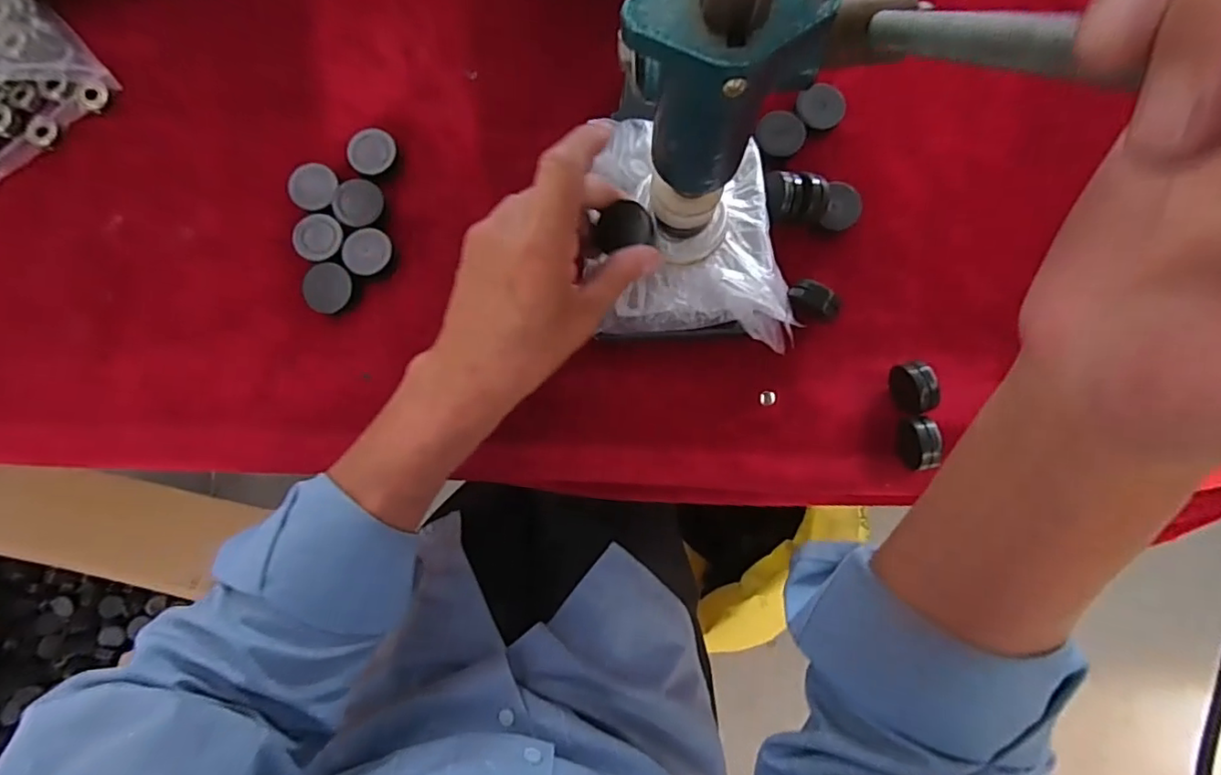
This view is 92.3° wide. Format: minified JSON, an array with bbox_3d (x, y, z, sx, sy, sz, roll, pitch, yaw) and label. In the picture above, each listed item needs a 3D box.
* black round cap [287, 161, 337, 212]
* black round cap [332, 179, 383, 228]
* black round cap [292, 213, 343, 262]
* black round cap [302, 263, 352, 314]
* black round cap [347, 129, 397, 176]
[{"bbox_3d":[-0.196,-0.133,0.386,0.033,0.004,0.032,0,82,0],"label":"black round cap"},{"bbox_3d":[-0.166,-0.121,0.386,0.031,0.006,0.034,0,82,0],"label":"black round cap"},{"bbox_3d":[-0.189,-0.097,0.380,0.032,0.004,0.030,0,82,0],"label":"black round cap"},{"bbox_3d":[-0.183,-0.064,0.377,0.028,0.005,0.031,28,82,4],"label":"black round cap"},{"bbox_3d":[-0.159,-0.157,0.390,0.031,0.006,0.031,0,82,0],"label":"black round cap"}]

